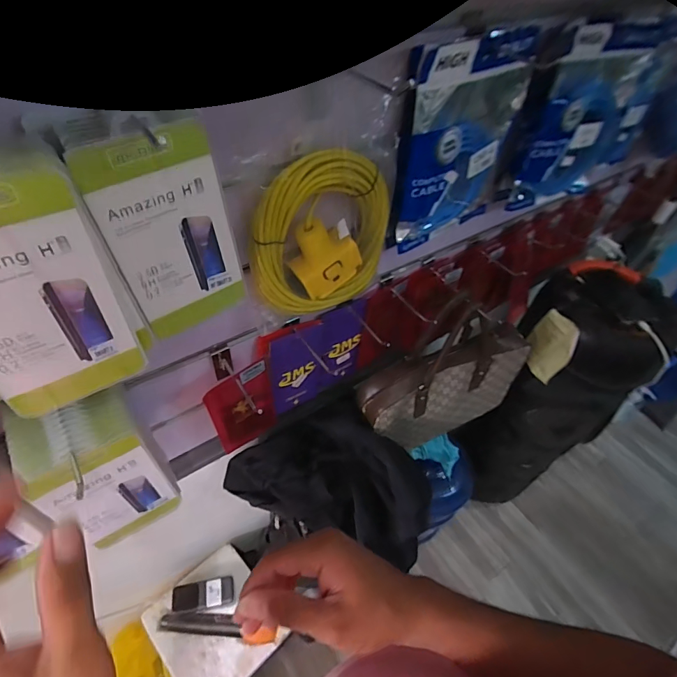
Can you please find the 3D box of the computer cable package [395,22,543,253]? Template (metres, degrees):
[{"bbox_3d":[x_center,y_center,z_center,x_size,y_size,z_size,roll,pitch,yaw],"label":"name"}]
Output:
[{"bbox_3d":[0.154,-0.228,0.480,0.211,0.213,0.030,-28,57,-26],"label":"computer cable package"}]

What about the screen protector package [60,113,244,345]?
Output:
[{"bbox_3d":[-0.123,-0.071,0.314,0.090,0.164,0.008,-27,57,-26],"label":"screen protector package"}]

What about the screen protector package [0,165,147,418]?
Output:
[{"bbox_3d":[-0.185,-0.021,0.255,0.088,0.163,0.014,-28,57,-26],"label":"screen protector package"}]

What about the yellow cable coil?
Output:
[{"bbox_3d":[-0.011,-0.109,0.445,0.166,0.180,0.029,-25,56,-24],"label":"yellow cable coil"}]

